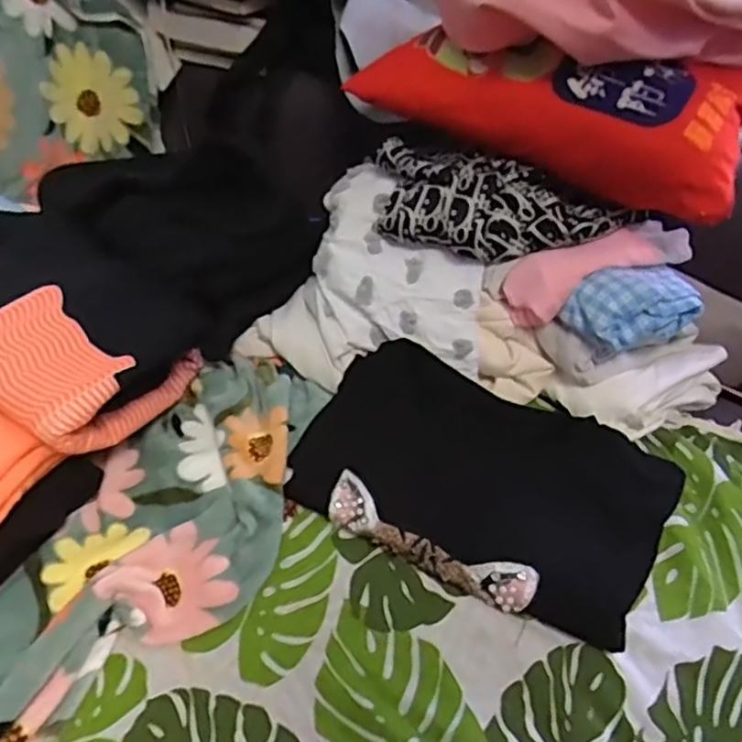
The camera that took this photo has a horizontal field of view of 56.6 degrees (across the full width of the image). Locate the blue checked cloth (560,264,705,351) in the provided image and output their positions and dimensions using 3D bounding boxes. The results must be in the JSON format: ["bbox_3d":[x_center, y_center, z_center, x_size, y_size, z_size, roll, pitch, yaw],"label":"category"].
[{"bbox_3d":[0.230,-0.056,0.610,0.113,0.056,0.063,-10,43,-16],"label":"blue checked cloth"}]

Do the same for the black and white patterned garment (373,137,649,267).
[{"bbox_3d":[0.112,-0.162,0.653,0.249,0.061,0.128,25,45,22],"label":"black and white patterned garment"}]

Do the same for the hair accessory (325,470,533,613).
[{"bbox_3d":[0.041,0.139,0.537,0.172,0.044,0.031,25,45,22],"label":"hair accessory"}]

